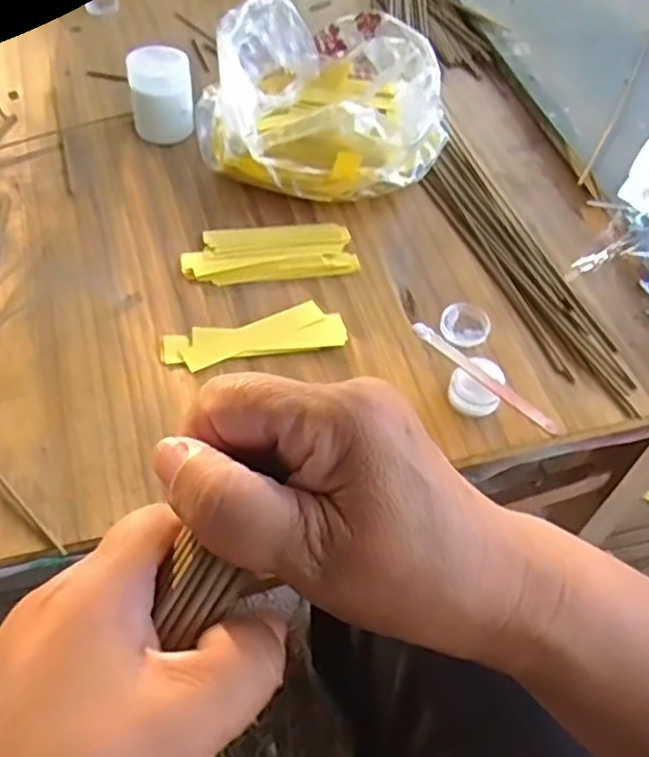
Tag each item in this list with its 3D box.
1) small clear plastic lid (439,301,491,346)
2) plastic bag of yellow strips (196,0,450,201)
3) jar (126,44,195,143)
[{"bbox_3d":[0.110,-0.043,0.539,0.036,0.010,0.043,37,59,21],"label":"small clear plastic lid"},{"bbox_3d":[-0.003,-0.255,0.636,0.215,0.085,0.208,-3,54,-7],"label":"plastic bag of yellow strips"},{"bbox_3d":[-0.149,-0.258,0.638,0.053,0.071,0.046,-2,54,-7],"label":"jar"}]

